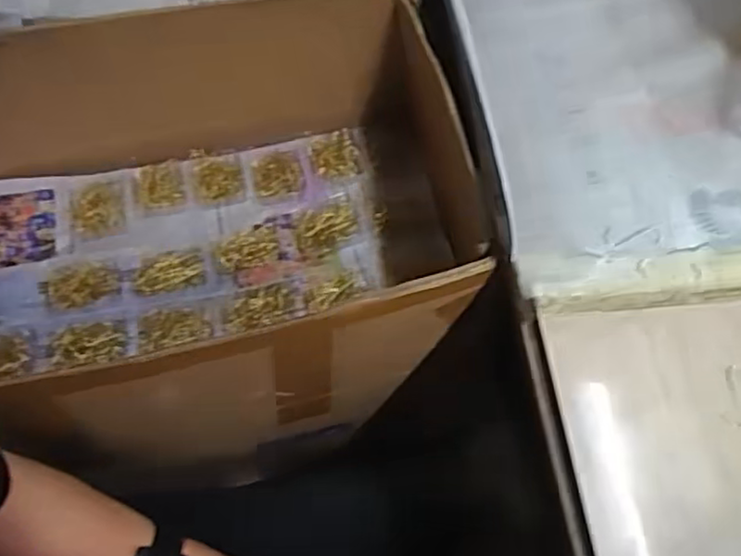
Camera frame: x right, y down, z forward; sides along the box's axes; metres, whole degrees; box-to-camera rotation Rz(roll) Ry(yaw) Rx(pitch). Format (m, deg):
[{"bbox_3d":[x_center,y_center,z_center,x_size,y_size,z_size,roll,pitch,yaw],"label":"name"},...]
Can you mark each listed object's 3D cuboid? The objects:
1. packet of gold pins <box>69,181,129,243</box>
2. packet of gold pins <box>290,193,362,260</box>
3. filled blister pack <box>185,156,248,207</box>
[{"bbox_3d":[-0.297,-0.074,0.738,0.054,0.006,0.075,-14,62,-6],"label":"packet of gold pins"},{"bbox_3d":[-0.047,-0.056,0.728,0.071,0.014,0.063,-17,62,-8],"label":"packet of gold pins"},{"bbox_3d":[-0.174,-0.111,0.764,0.061,0.013,0.069,-15,62,-6],"label":"filled blister pack"}]

